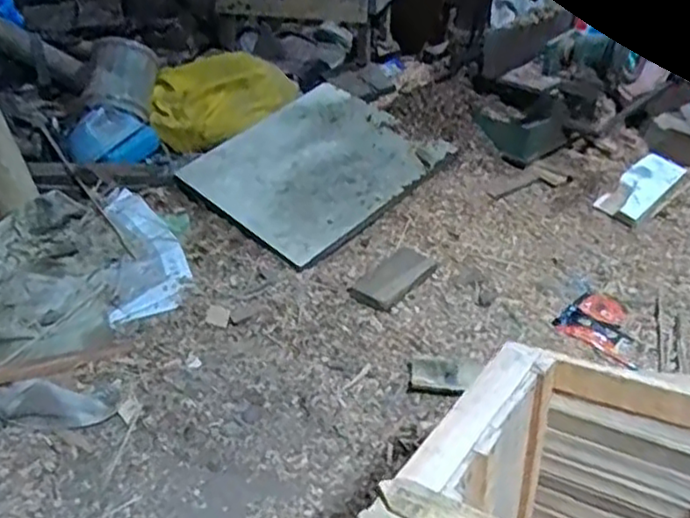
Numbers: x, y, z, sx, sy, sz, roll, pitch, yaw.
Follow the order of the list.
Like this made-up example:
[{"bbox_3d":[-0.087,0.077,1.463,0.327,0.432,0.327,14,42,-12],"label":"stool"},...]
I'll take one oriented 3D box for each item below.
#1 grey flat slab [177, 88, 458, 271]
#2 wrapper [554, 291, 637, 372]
[{"bbox_3d":[-0.063,-0.186,1.314,0.398,0.021,0.378,-37,52,-26],"label":"grey flat slab"},{"bbox_3d":[0.393,0.097,1.047,0.124,0.011,0.143,23,41,32],"label":"wrapper"}]

